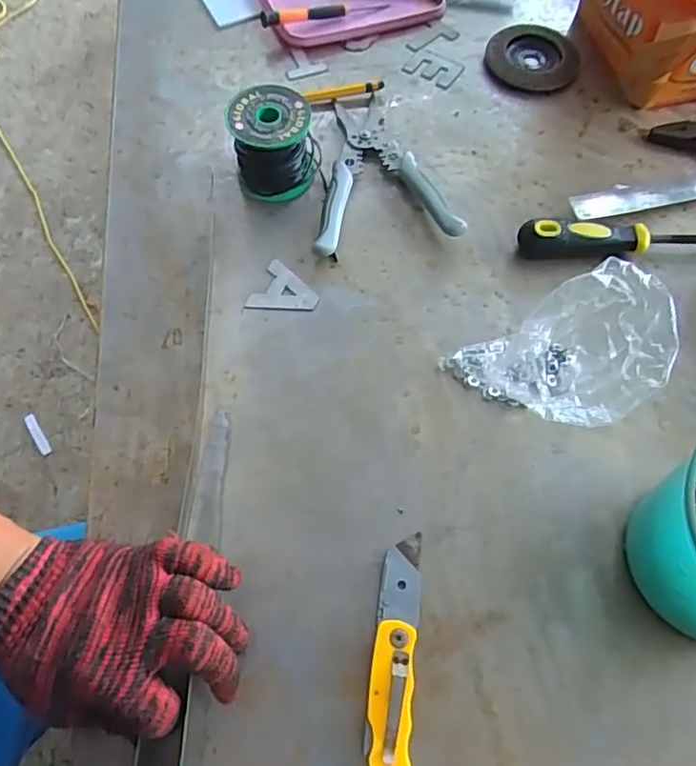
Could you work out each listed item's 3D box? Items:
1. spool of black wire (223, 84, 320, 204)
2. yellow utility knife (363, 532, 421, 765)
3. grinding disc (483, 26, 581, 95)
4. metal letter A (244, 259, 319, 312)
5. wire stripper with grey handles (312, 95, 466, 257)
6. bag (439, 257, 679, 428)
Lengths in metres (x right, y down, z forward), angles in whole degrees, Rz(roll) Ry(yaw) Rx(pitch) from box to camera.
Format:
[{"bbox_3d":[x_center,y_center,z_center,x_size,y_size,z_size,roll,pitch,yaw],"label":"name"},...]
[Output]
[{"bbox_3d":[-0.064,-0.209,0.522,0.074,0.073,0.065,6,65,2],"label":"spool of black wire"},{"bbox_3d":[0.029,0.169,0.372,0.029,0.016,0.142,5,65,2],"label":"yellow utility knife"},{"bbox_3d":[0.192,-0.340,0.618,0.095,0.012,0.095,0,64,0],"label":"grinding disc"},{"bbox_3d":[-0.051,-0.075,0.493,0.053,0.004,0.049,23,66,10],"label":"metal letter A"},{"bbox_3d":[0.021,-0.200,0.542,0.124,0.029,0.181,-9,65,-5],"label":"wire stripper with grey handles"},{"bbox_3d":[0.130,-0.007,0.393,0.118,0.134,0.088,13,65,6],"label":"bag"}]

